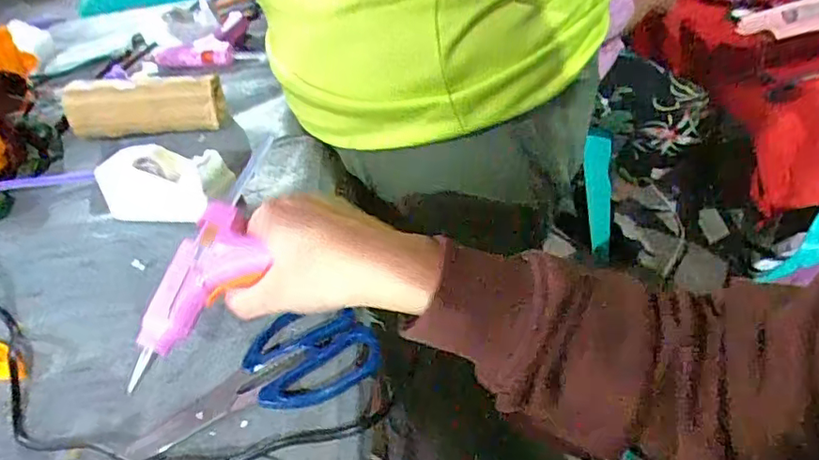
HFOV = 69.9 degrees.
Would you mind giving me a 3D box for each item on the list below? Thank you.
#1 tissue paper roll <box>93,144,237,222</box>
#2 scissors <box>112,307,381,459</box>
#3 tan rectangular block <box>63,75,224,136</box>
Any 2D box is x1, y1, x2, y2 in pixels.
[{"bbox_3d":[-0.195,-0.036,0.467,0.100,0.057,0.039,2,38,13],"label":"tissue paper roll"},{"bbox_3d":[-0.106,0.090,0.349,0.178,0.015,0.064,-17,38,-12],"label":"scissors"},{"bbox_3d":[-0.259,-0.125,0.585,0.139,0.054,0.056,-5,38,0],"label":"tan rectangular block"}]

